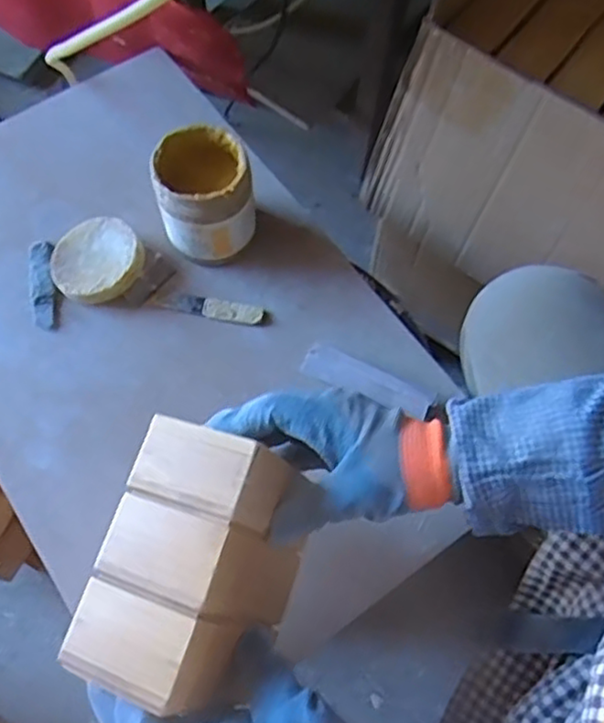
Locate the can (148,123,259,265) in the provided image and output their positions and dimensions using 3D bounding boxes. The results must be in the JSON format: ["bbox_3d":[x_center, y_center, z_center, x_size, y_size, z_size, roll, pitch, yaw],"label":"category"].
[{"bbox_3d":[-0.086,-0.143,0.614,0.080,0.102,0.080,0,65,-1],"label":"can"}]

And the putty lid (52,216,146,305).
[{"bbox_3d":[-0.186,-0.094,0.625,0.083,0.015,0.086,-7,63,13],"label":"putty lid"}]

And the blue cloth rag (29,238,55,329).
[{"bbox_3d":[-0.238,-0.075,0.628,0.021,0.009,0.098,-13,66,-6],"label":"blue cloth rag"}]

